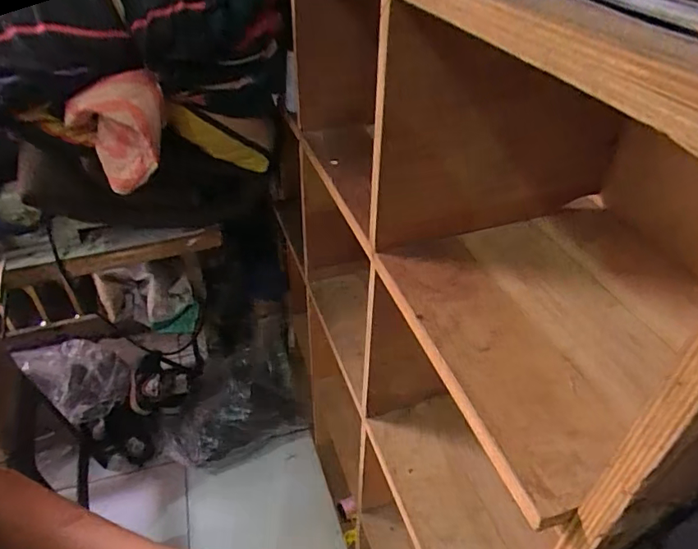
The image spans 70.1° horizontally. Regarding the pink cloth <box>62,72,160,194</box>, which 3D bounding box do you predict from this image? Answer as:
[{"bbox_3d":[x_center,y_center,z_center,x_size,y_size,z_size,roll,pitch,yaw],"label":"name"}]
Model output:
[{"bbox_3d":[-0.335,-0.203,0.728,0.135,0.159,0.060,-10,41,-13],"label":"pink cloth"}]

